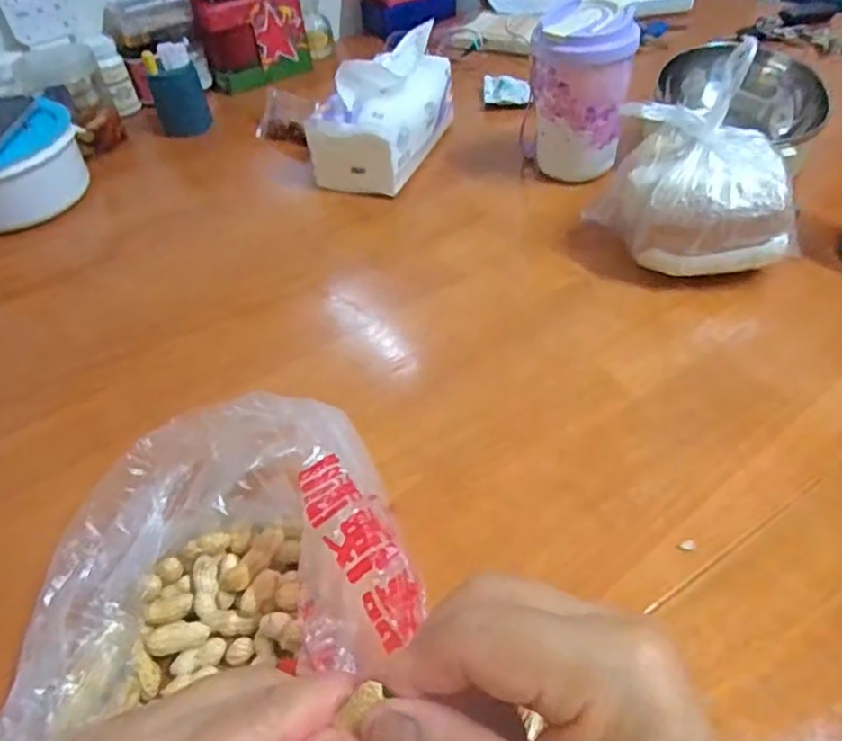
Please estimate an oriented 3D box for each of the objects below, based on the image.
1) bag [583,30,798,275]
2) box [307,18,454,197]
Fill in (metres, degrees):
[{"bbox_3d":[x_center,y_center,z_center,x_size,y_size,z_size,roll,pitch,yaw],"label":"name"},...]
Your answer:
[{"bbox_3d":[0.200,-0.135,0.498,0.124,0.123,0.106,-6,44,2],"label":"bag"},{"bbox_3d":[-0.037,-0.255,0.664,0.095,0.109,0.155,11,47,18],"label":"box"}]

